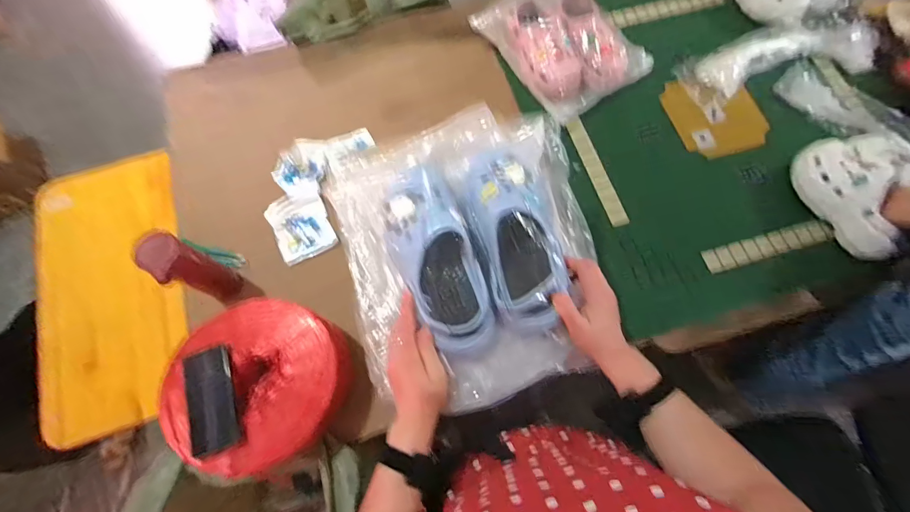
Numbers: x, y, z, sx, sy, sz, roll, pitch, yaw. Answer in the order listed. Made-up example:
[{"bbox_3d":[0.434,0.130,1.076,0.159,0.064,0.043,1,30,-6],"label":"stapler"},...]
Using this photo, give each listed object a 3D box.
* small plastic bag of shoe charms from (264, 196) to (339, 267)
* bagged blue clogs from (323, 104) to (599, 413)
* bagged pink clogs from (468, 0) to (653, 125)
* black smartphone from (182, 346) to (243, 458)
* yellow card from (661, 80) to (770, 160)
[{"bbox_3d":[-0.331,-0.066,0.893,0.116,0.022,0.156,-26,72,-7],"label":"small plastic bag of shoe charms"},{"bbox_3d":[0.023,-0.023,0.564,0.344,0.121,0.408,-14,74,-6],"label":"bagged blue clogs"},{"bbox_3d":[0.268,-0.540,1.020,0.312,0.111,0.379,-36,74,-10],"label":"bagged pink clogs"},{"bbox_3d":[-0.393,0.232,0.666,0.072,0.011,0.157,-17,71,-4],"label":"black smartphone"},{"bbox_3d":[0.648,-0.350,1.030,0.254,0.011,0.206,-15,82,-10],"label":"yellow card"}]

